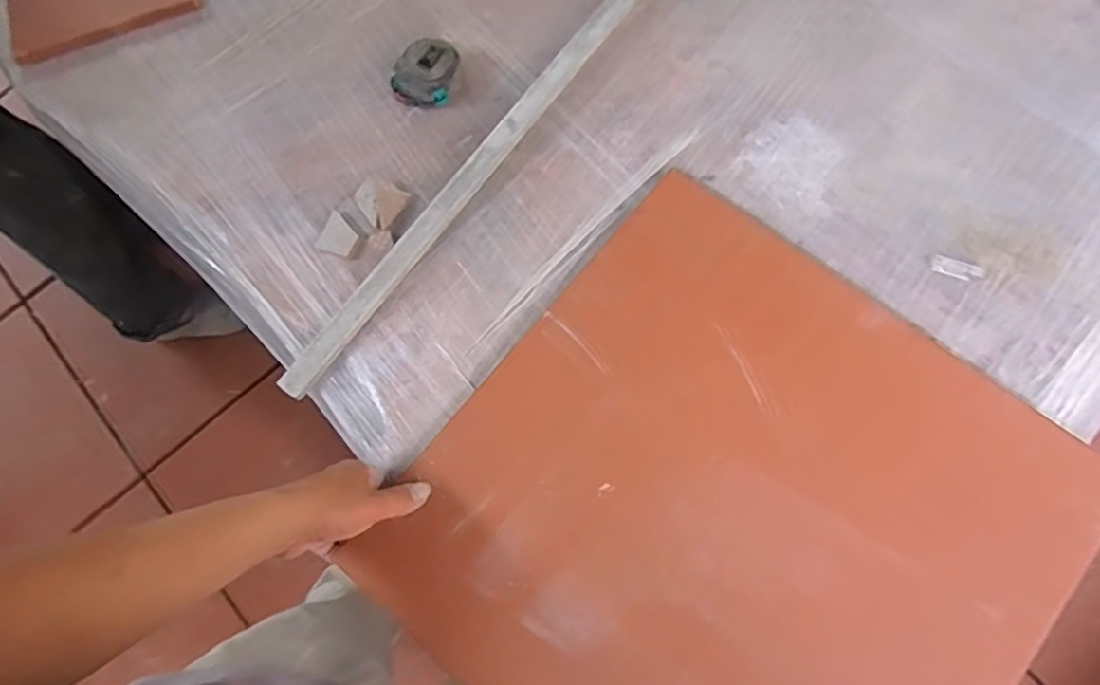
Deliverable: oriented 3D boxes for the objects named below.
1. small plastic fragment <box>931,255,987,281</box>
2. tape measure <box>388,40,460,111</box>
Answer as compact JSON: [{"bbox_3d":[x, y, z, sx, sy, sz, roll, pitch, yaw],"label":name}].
[{"bbox_3d":[0.393,-0.069,0.642,0.049,0.007,0.018,20,77,7],"label":"small plastic fragment"},{"bbox_3d":[-0.134,-0.291,0.722,0.064,0.048,0.071,35,79,10],"label":"tape measure"}]

